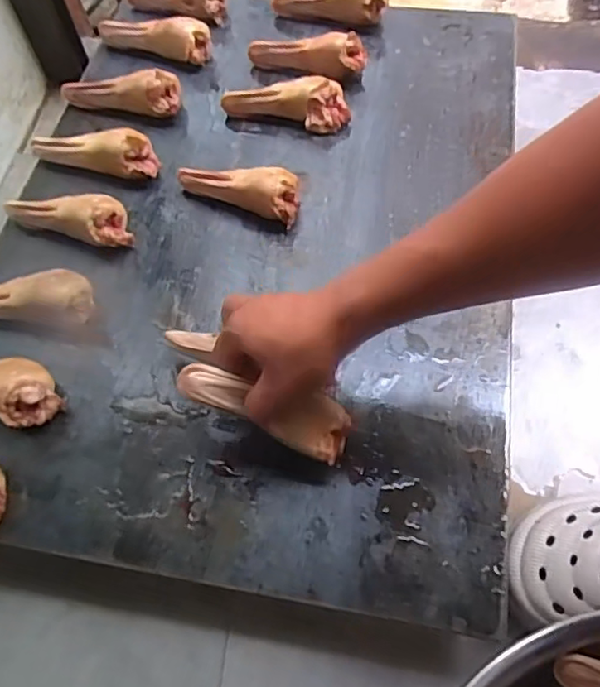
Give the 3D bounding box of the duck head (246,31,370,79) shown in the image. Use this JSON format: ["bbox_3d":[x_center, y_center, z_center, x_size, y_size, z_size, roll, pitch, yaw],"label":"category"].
[{"bbox_3d":[0.006,-0.321,0.670,0.132,0.048,0.030,12,63,10],"label":"duck head"}]

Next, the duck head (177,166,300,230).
[{"bbox_3d":[-0.059,-0.158,0.591,0.135,0.039,0.045,23,65,15],"label":"duck head"}]

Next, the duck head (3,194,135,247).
[{"bbox_3d":[-0.219,-0.126,0.580,0.126,0.045,0.048,16,63,12],"label":"duck head"}]

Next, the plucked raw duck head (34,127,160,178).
[{"bbox_3d":[-0.209,-0.198,0.612,0.131,0.049,0.032,16,63,12],"label":"plucked raw duck head"}]

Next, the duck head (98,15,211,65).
[{"bbox_3d":[-0.168,-0.360,0.703,0.137,0.047,0.038,16,63,12],"label":"duck head"}]

